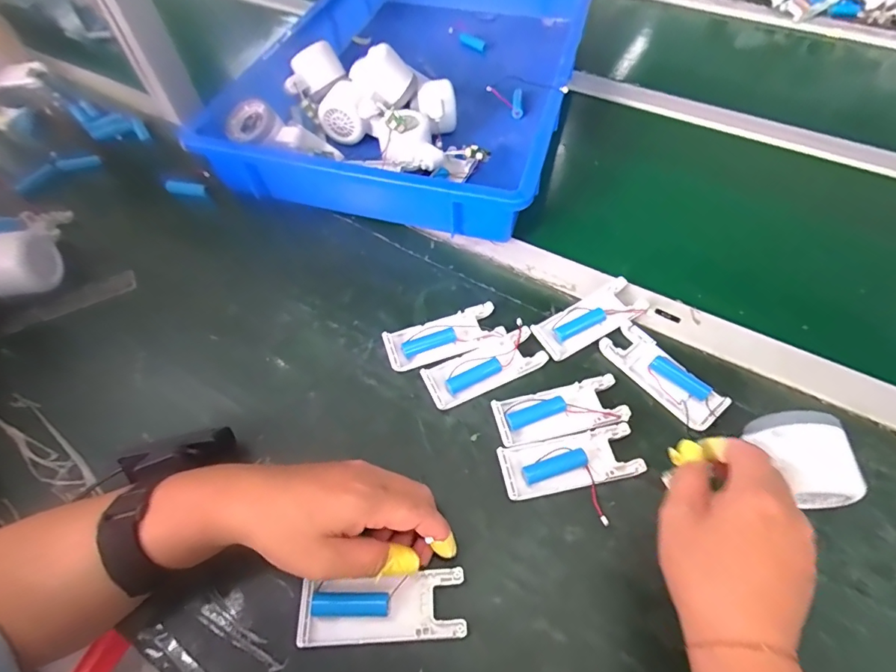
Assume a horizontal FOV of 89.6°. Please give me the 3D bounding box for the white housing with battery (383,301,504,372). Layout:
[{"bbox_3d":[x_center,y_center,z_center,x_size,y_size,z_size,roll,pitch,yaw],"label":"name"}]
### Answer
[{"bbox_3d":[-0.004,0.002,0.412,0.104,0.011,0.039,-16,59,-9],"label":"white housing with battery"}]

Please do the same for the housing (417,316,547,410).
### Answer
[{"bbox_3d":[0.031,0.026,0.390,0.104,0.014,0.042,-24,60,-13],"label":"housing"}]

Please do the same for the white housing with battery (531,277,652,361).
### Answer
[{"bbox_3d":[0.130,-0.017,0.413,0.109,0.015,0.040,-26,60,-14],"label":"white housing with battery"}]

